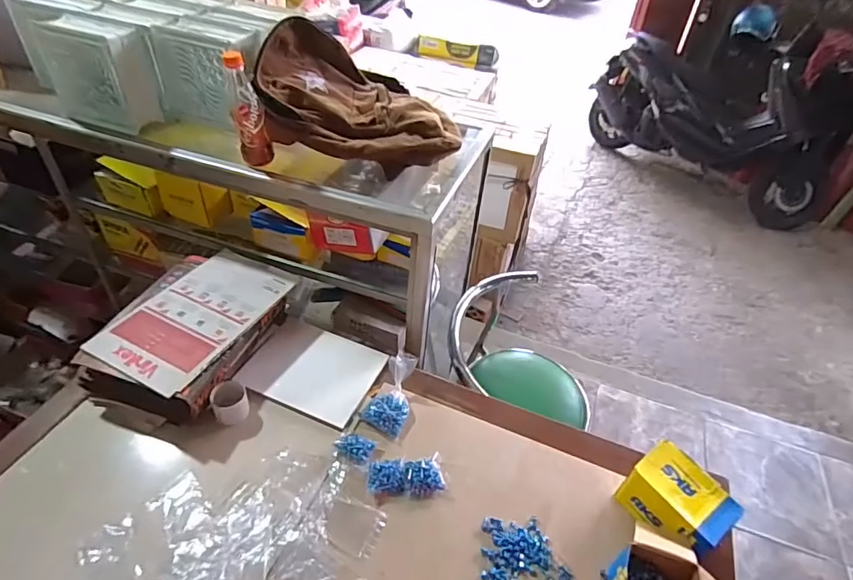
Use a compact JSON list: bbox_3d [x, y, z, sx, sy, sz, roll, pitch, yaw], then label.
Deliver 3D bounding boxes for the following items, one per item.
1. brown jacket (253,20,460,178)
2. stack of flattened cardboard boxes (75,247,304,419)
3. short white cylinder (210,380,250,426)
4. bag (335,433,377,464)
[{"bbox_3d":[-0.127,-0.427,1.012,0.375,0.166,0.370,1,43,-5],"label":"brown jacket"},{"bbox_3d":[-0.458,0.072,0.973,0.252,0.102,0.343,17,44,12],"label":"stack of flattened cardboard boxes"},{"bbox_3d":[-0.356,0.206,0.898,0.059,0.047,0.066,-20,49,-25],"label":"short white cylinder"},{"bbox_3d":[-0.127,0.279,0.872,0.067,0.014,0.045,17,44,12],"label":"bag"}]

